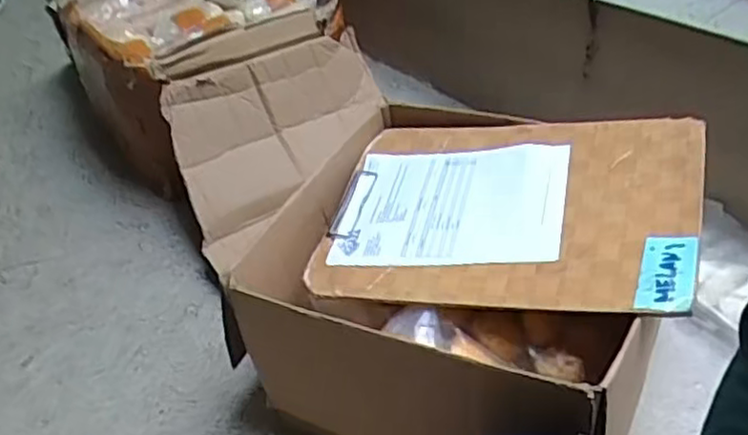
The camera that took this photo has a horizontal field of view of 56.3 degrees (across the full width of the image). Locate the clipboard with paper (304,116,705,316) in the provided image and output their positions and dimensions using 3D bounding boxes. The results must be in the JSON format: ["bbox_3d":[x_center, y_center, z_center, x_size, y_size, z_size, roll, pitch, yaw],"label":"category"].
[{"bbox_3d":[0.114,-0.010,0.634,0.325,0.015,0.230,0,44,28],"label":"clipboard with paper"}]

